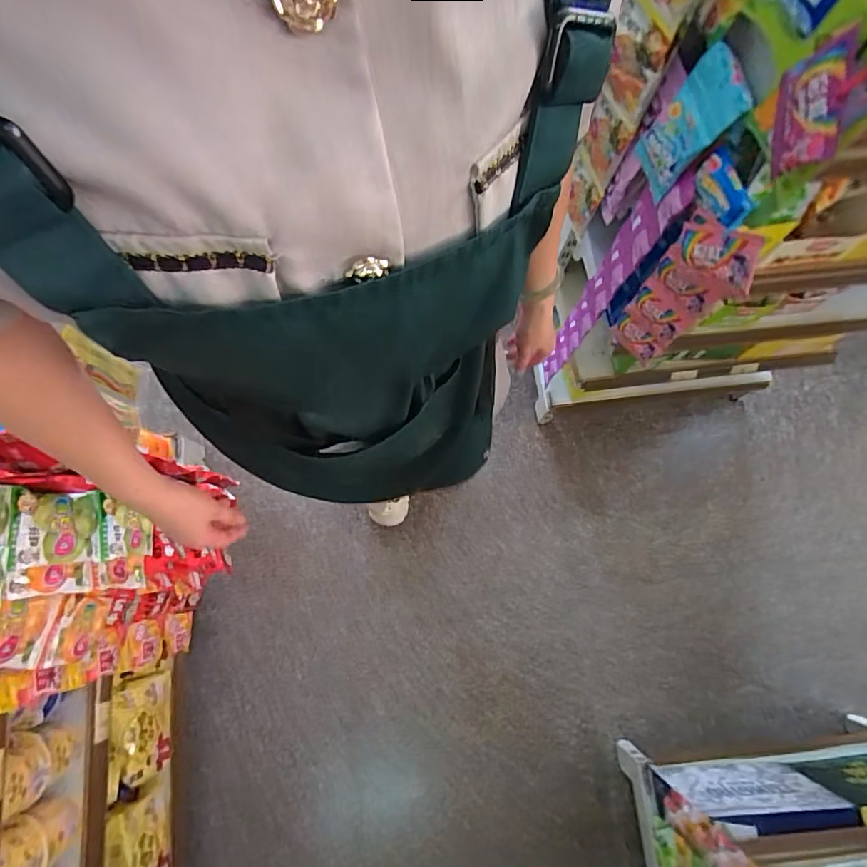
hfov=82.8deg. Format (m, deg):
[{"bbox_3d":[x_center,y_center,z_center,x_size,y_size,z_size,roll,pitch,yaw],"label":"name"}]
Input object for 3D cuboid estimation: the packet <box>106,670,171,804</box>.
[{"bbox_3d":[-0.604,0.612,1.017,0.045,0.148,0.200,-8,77,-4],"label":"packet"}]

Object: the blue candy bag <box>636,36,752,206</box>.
[{"bbox_3d":[0.295,-0.358,0.577,0.013,0.142,0.080,-16,78,-26],"label":"blue candy bag"}]

